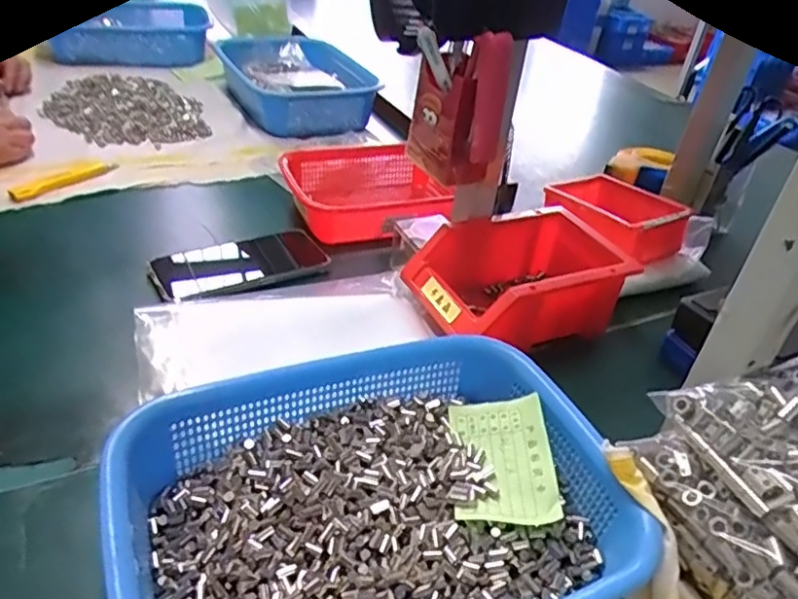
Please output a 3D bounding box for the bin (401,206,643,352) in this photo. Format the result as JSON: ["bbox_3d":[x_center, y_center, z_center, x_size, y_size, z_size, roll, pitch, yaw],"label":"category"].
[{"bbox_3d":[0.117,-0.019,0.597,0.200,0.076,0.129,-9,39,-22],"label":"bin"}]

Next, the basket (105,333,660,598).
[{"bbox_3d":[-0.013,0.127,0.378,0.285,0.075,0.212,-11,40,-24],"label":"basket"}]

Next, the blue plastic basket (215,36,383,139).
[{"bbox_3d":[-0.158,-0.341,0.997,0.199,0.067,0.278,-14,43,-25],"label":"blue plastic basket"}]

